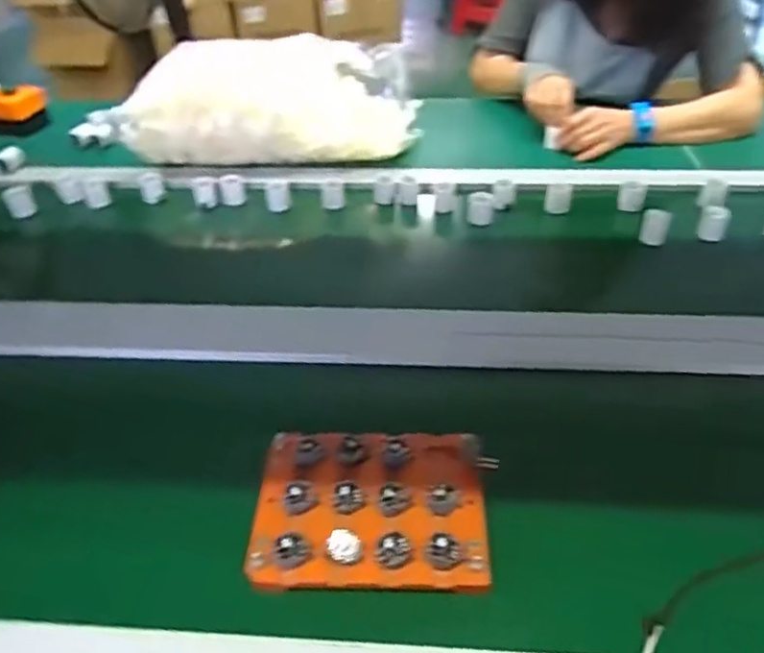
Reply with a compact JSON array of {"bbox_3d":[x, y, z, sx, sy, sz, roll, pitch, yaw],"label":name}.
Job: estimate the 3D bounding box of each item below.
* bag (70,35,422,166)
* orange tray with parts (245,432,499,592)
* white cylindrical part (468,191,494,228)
[{"bbox_3d":[-0.182,-0.369,1.055,0.488,0.163,0.205,-3,39,-1],"label":"bag"},{"bbox_3d":[-0.008,0.149,0.555,0.191,0.026,0.144,1,40,3],"label":"orange tray with parts"},{"bbox_3d":[0.141,-0.168,0.932,0.036,0.043,0.034,6,40,10],"label":"white cylindrical part"}]

